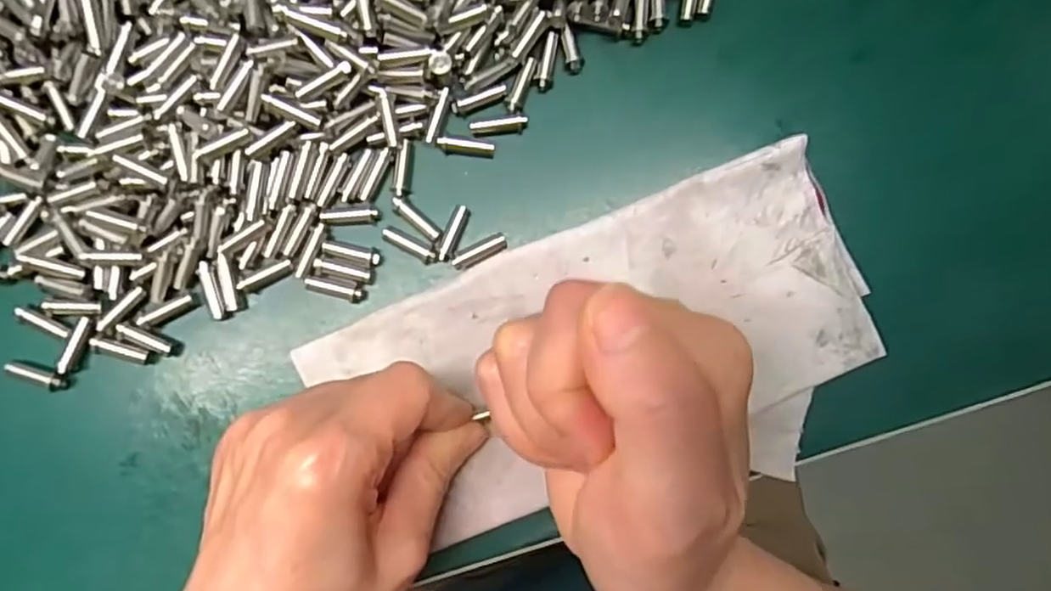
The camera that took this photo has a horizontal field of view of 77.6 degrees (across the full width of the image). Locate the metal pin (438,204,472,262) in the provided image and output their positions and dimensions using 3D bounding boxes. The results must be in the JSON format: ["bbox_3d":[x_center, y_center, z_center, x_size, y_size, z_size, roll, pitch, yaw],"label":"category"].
[{"bbox_3d":[-0.026,-0.023,0.238,0.006,0.005,0.021,23,87,0],"label":"metal pin"}]

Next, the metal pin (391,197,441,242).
[{"bbox_3d":[-0.039,-0.028,0.237,0.021,0.005,0.006,41,87,1],"label":"metal pin"}]

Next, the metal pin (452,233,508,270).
[{"bbox_3d":[-0.016,-0.015,0.234,0.021,0.004,0.006,-28,88,-3],"label":"metal pin"}]

